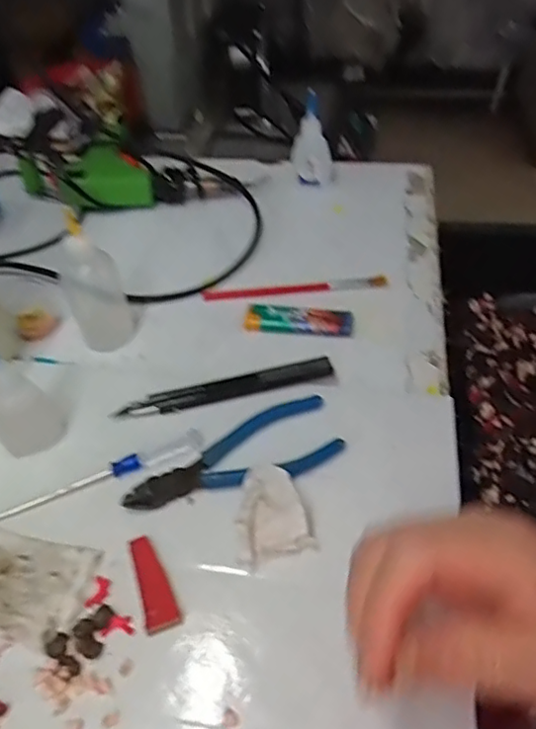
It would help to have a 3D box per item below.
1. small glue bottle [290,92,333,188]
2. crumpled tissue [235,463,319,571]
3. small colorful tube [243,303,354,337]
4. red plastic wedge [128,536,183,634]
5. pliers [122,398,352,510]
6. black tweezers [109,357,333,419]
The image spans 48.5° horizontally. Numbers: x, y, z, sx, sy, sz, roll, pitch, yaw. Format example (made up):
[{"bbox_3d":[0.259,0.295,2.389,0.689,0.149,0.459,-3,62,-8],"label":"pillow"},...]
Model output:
[{"bbox_3d":[0.040,-0.204,0.539,0.036,0.086,0.019,6,47,9],"label":"small glue bottle"},{"bbox_3d":[0.001,0.078,0.322,0.037,0.020,0.053,-11,47,-7],"label":"crumpled tissue"},{"bbox_3d":[0.023,-0.033,0.436,0.078,0.008,0.021,5,47,8],"label":"small colorful tube"},{"bbox_3d":[-0.059,0.111,0.305,0.016,0.004,0.050,-19,48,-14],"label":"red plastic wedge"},{"bbox_3d":[-0.021,0.053,0.353,0.127,0.006,0.049,-15,48,-10],"label":"pliers"},{"bbox_3d":[-0.027,0.016,0.389,0.140,0.010,0.019,-12,47,-8],"label":"black tweezers"}]

